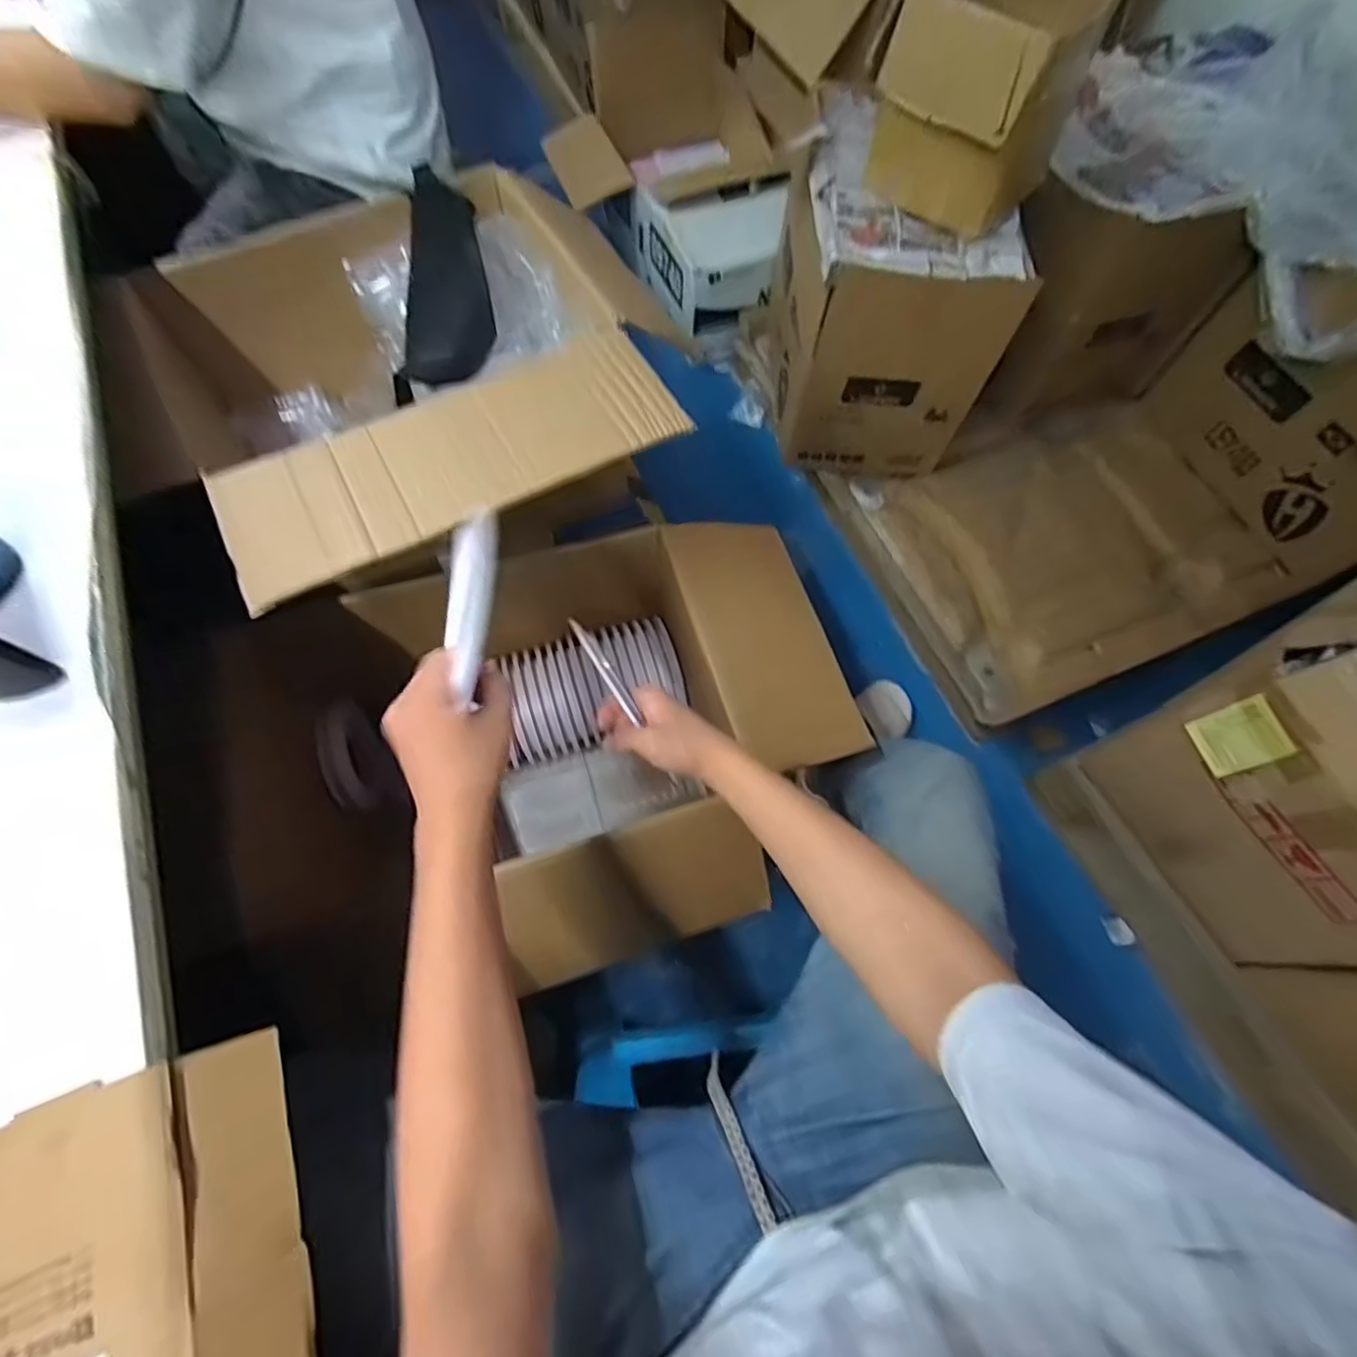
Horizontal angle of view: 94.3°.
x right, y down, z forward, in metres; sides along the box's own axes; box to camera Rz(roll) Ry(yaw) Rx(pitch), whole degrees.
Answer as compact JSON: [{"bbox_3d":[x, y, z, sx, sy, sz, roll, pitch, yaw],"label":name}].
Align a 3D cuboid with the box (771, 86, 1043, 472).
[{"bbox_3d":[0.381,-0.752,1.226,0.328,0.403,0.521,-1,66,-2],"label":"box"}]

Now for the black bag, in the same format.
[{"bbox_3d":[-0.322,-0.538,0.844,0.141,0.085,0.311,-5,83,-3],"label":"black bag"}]

